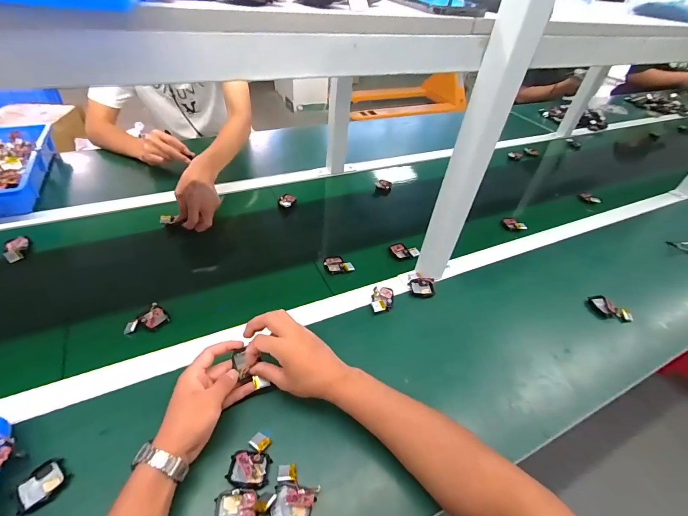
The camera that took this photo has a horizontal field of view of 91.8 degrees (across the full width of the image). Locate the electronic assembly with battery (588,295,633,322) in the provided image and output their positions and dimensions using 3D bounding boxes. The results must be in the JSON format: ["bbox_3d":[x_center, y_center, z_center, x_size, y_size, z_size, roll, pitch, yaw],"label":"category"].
[{"bbox_3d":[0.502,0.096,0.630,0.041,0.019,0.071,-21,50,-27],"label":"electronic assembly with battery"}]

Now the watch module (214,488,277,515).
[{"bbox_3d":[-0.109,0.273,0.362,0.064,0.021,0.039,1,44,-7],"label":"watch module"}]

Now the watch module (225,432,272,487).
[{"bbox_3d":[-0.112,0.240,0.399,0.046,0.012,0.056,4,43,-3],"label":"watch module"}]

